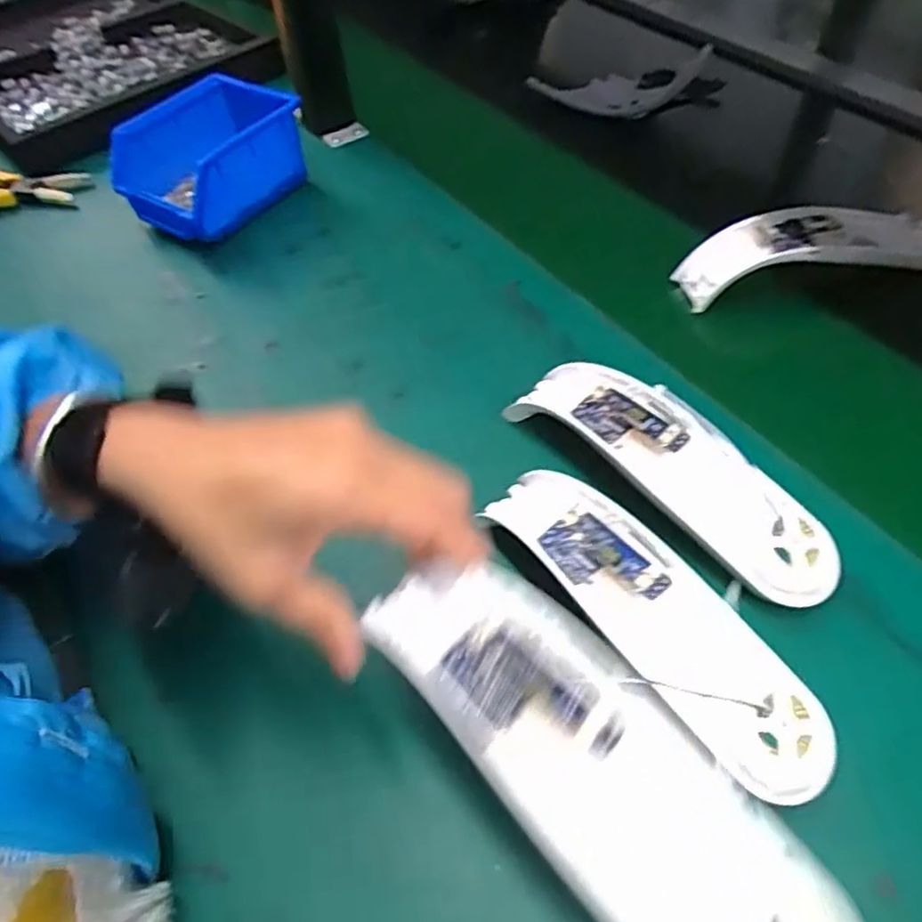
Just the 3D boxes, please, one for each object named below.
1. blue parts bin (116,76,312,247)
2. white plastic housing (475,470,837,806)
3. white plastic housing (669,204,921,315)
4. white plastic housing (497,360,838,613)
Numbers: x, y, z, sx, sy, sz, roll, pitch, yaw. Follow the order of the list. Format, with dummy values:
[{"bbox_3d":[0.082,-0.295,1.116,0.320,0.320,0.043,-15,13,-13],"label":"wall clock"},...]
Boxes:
[{"bbox_3d":[-0.216,-0.251,0.567,0.107,0.079,0.127,27,62,21],"label":"blue parts bin"},{"bbox_3d":[0.086,0.068,0.314,0.056,0.032,0.189,-35,60,-18],"label":"white plastic housing"},{"bbox_3d":[0.259,-0.160,0.490,0.188,0.049,0.057,-9,55,-2],"label":"white plastic housing"},{"bbox_3d":[0.112,0.001,0.366,0.059,0.037,0.192,-39,62,-20],"label":"white plastic housing"}]

